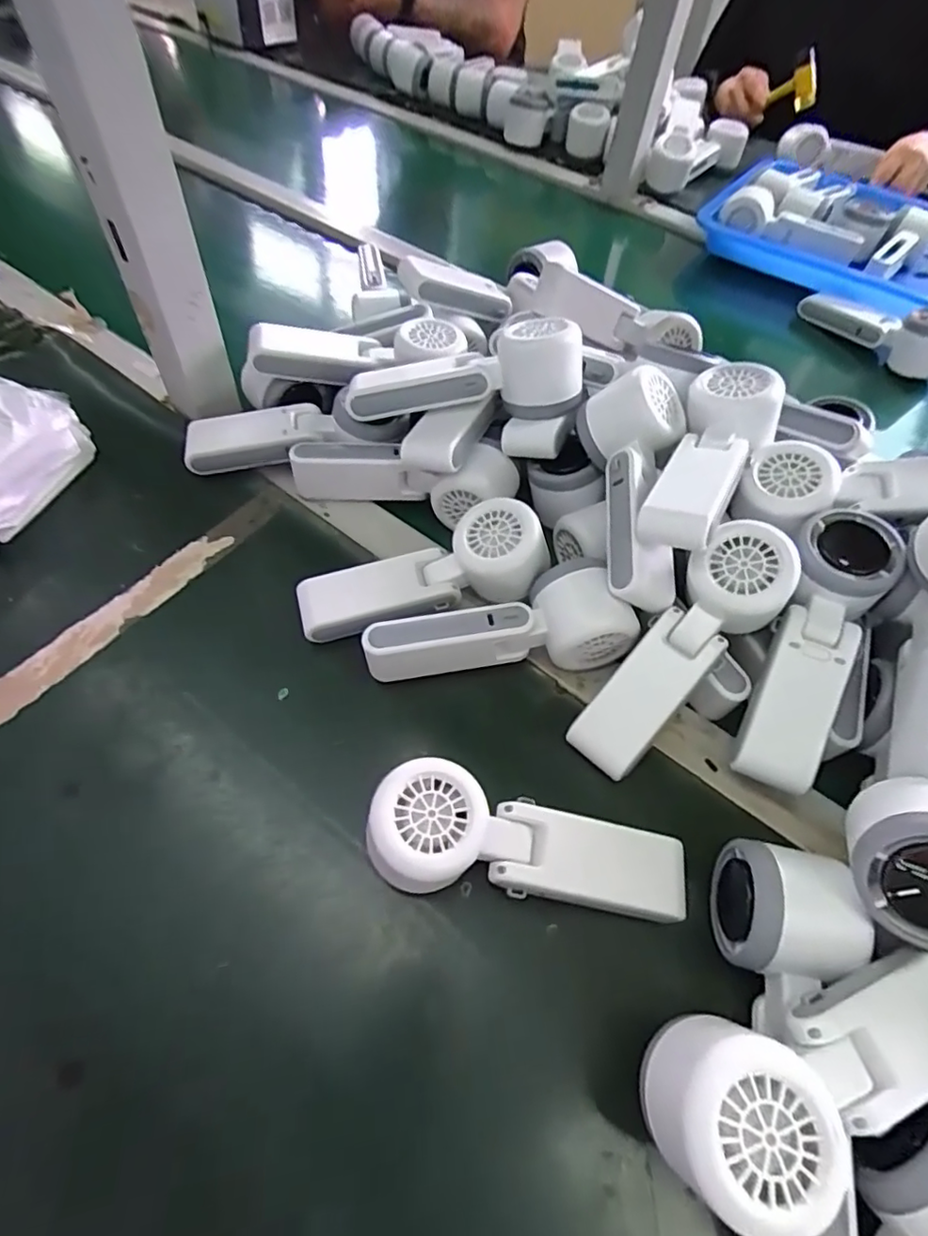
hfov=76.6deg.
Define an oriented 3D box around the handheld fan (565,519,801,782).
[{"bbox_3d":[0.128,0.019,0.347,0.055,0.040,0.168,39,94,20],"label":"handheld fan"}]

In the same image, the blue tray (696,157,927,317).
[{"bbox_3d":[0.546,-0.449,0.721,0.473,0.058,0.330,36,61,18],"label":"blue tray"}]

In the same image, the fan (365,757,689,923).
[{"bbox_3d":[0.031,0.120,0.304,0.163,0.042,0.053,16,56,-9],"label":"fan"}]

